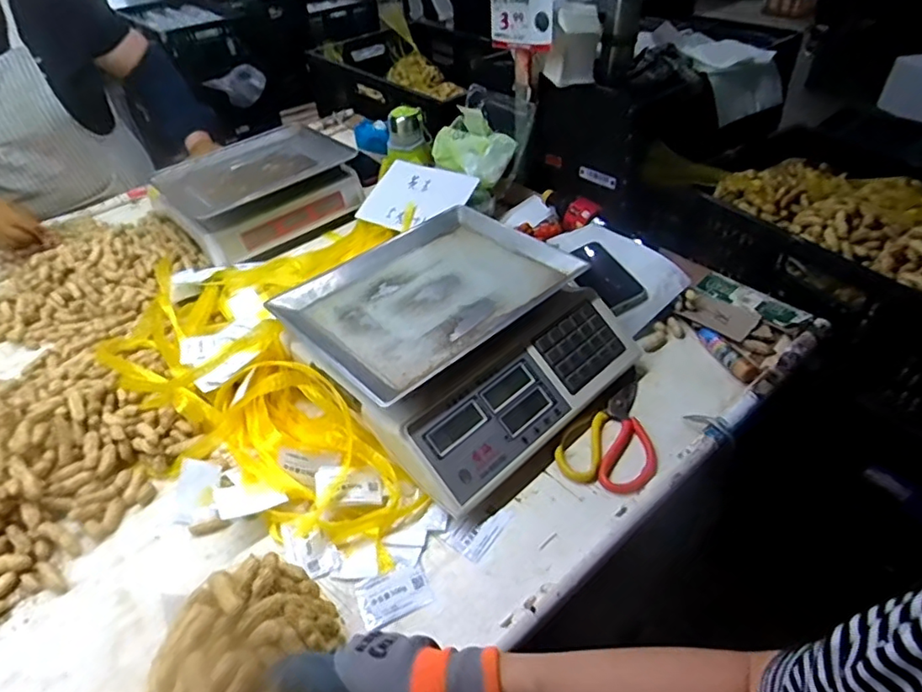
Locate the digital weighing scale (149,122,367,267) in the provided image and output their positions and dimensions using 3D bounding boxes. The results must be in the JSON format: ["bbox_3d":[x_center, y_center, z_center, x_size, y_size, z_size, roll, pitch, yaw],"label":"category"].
[{"bbox_3d":[-0.394,-0.306,1.132,0.351,0.100,0.288,-29,48,-27],"label":"digital weighing scale"}]

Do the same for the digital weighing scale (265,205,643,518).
[{"bbox_3d":[-0.004,-0.016,0.757,0.343,0.109,0.356,-34,50,-30],"label":"digital weighing scale"}]

